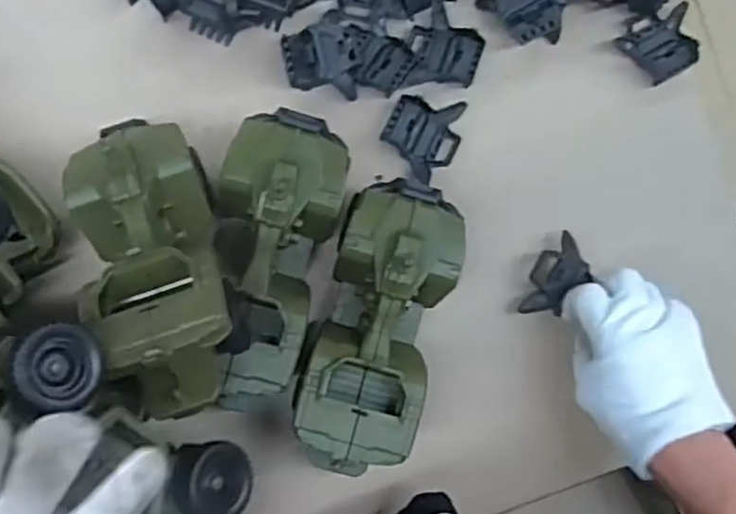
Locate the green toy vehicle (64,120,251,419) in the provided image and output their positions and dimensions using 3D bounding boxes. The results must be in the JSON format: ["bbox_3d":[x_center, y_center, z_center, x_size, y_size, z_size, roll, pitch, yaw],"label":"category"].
[{"bbox_3d":[-0.125,0.003,0.435,0.088,0.087,0.194,-15,60,-9],"label":"green toy vehicle"}]

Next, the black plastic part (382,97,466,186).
[{"bbox_3d":[0.041,-0.091,0.539,0.054,0.014,0.067,26,82,-5],"label":"black plastic part"}]

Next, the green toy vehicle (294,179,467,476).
[{"bbox_3d":[0.005,0.047,0.489,0.079,0.079,0.190,17,83,-6],"label":"green toy vehicle"}]

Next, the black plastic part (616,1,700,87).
[{"bbox_3d":[0.236,-0.170,0.573,0.063,0.016,0.051,-36,90,-9],"label":"black plastic part"}]

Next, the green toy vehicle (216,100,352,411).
[{"bbox_3d":[-0.063,0.002,0.485,0.076,0.079,0.189,9,84,-7],"label":"green toy vehicle"}]

